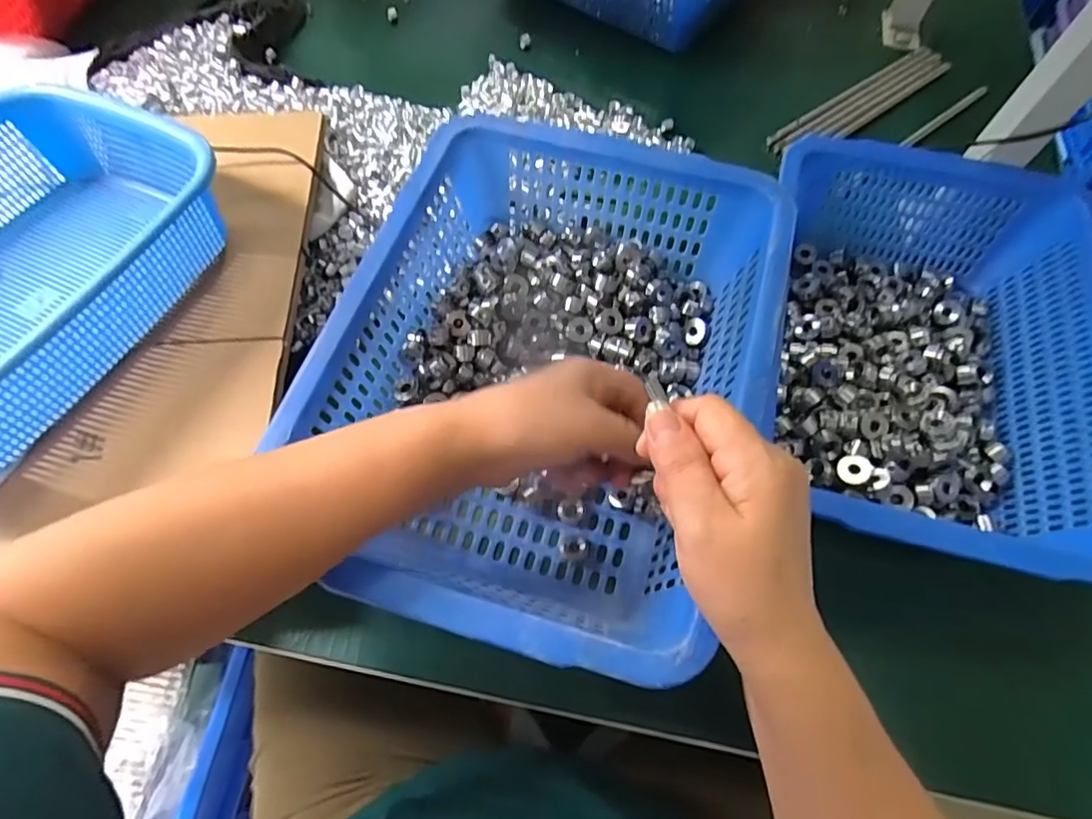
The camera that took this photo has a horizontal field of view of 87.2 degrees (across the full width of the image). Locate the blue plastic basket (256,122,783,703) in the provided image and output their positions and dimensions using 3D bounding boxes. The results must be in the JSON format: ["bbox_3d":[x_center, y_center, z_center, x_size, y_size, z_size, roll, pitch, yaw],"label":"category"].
[{"bbox_3d":[-0.002,-0.033,0.409,0.264,0.108,0.344,15,66,6],"label":"blue plastic basket"}]

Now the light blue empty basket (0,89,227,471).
[{"bbox_3d":[-0.364,-0.090,0.388,0.202,0.079,0.270,23,67,10],"label":"light blue empty basket"}]

